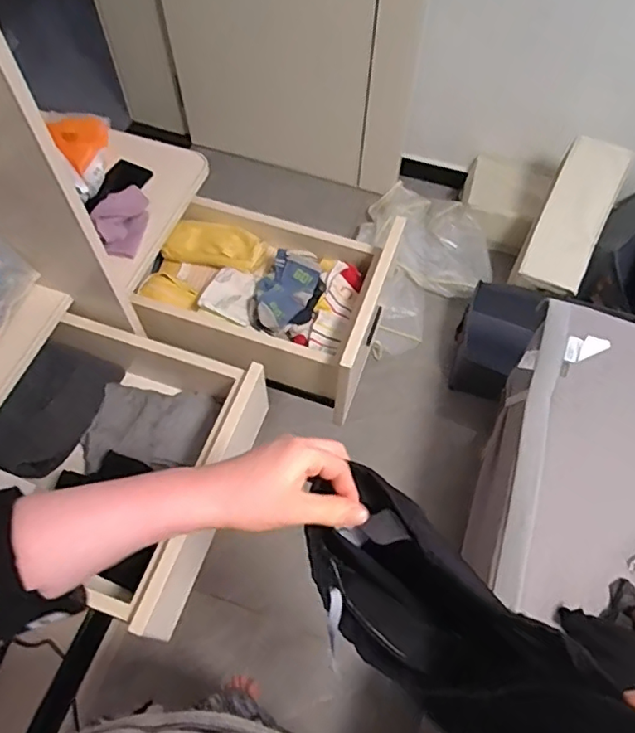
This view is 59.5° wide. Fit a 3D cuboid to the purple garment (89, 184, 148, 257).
[{"bbox_3d":[-0.313,-0.232,0.889,0.061,0.057,0.132,9,58,4],"label":"purple garment"}]

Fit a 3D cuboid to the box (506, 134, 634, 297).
[{"bbox_3d":[0.739,-0.419,1.635,0.182,0.221,0.432,24,102,14],"label":"box"}]

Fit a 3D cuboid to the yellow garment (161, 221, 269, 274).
[{"bbox_3d":[-0.190,-0.222,1.028,0.184,0.057,0.072,12,58,6],"label":"yellow garment"}]

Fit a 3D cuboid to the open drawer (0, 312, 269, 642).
[{"bbox_3d":[-0.315,0.130,0.868,0.352,0.159,0.422,17,59,10],"label":"open drawer"}]

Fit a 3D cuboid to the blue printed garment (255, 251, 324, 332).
[{"bbox_3d":[-0.059,-0.129,0.965,0.102,0.048,0.166,16,59,9],"label":"blue printed garment"}]

